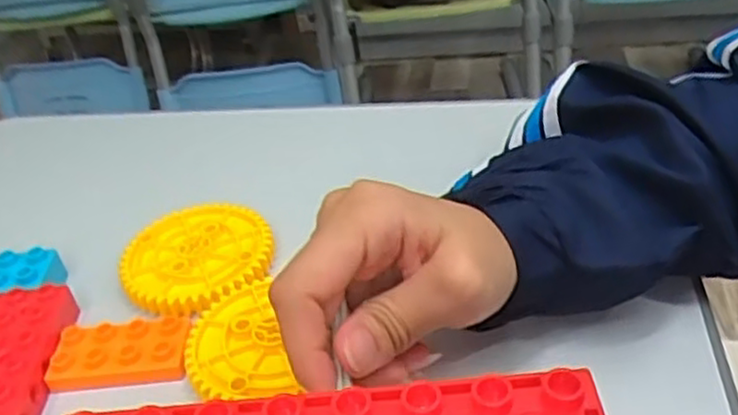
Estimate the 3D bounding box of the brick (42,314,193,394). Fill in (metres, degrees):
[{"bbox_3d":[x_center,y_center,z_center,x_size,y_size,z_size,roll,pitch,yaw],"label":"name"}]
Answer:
[{"bbox_3d":[-0.117,0.068,0.340,0.063,0.011,0.034,-10,36,-1],"label":"brick"}]

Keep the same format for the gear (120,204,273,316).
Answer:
[{"bbox_3d":[-0.091,0.025,0.388,0.076,0.008,0.076,-10,36,-2],"label":"gear"}]

